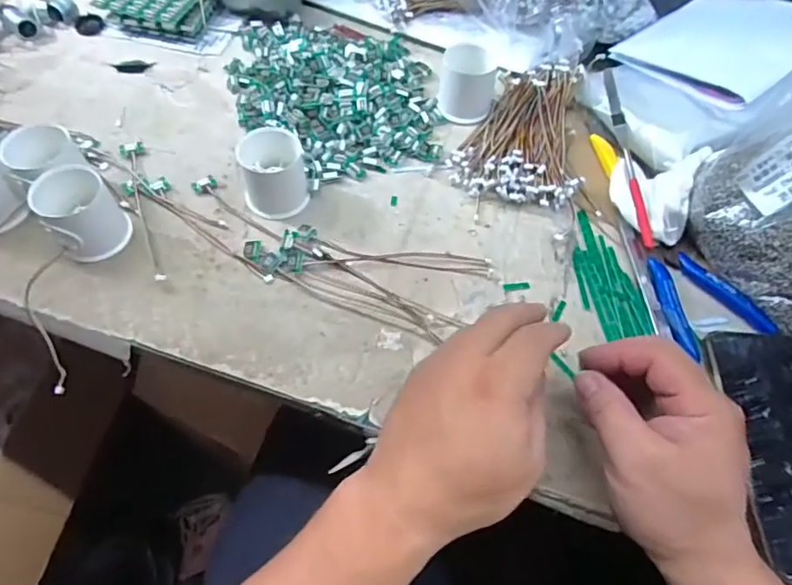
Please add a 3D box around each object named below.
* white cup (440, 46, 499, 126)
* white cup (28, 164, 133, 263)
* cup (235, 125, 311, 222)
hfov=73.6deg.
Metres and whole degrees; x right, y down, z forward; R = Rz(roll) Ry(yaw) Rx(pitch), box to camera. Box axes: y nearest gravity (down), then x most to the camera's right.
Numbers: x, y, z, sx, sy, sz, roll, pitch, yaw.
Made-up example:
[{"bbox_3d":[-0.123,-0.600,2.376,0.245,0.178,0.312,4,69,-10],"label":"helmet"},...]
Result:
[{"bbox_3d":[0.069,-0.202,0.505,0.051,0.040,0.056,7,57,2],"label":"white cup"},{"bbox_3d":[-0.241,-0.062,0.408,0.051,0.055,0.048,1,57,-2],"label":"white cup"},{"bbox_3d":[-0.101,-0.098,0.438,0.052,0.053,0.050,1,57,-2],"label":"cup"}]

